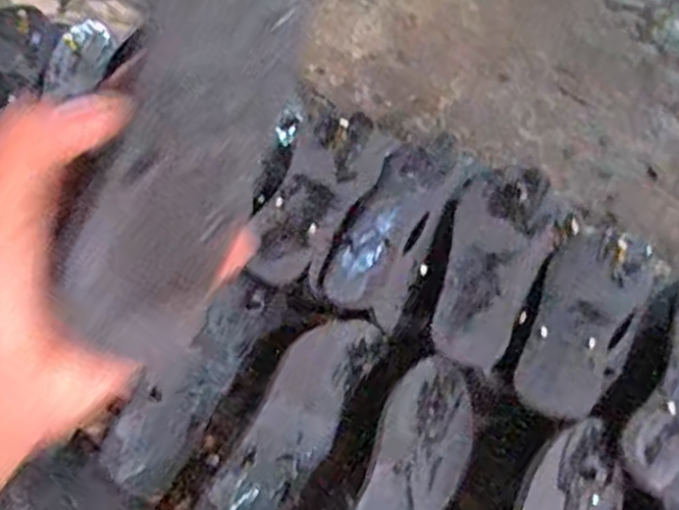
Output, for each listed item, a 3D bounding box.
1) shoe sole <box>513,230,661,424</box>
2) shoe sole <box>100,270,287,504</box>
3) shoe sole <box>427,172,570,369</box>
[{"bbox_3d":[0.230,0.056,0.667,0.093,0.021,0.204,27,57,15],"label":"shoe sole"},{"bbox_3d":[-0.129,0.110,0.648,0.070,0.013,0.219,41,61,-15],"label":"shoe sole"},{"bbox_3d":[0.156,0.003,0.705,0.099,0.026,0.232,19,55,10],"label":"shoe sole"}]

